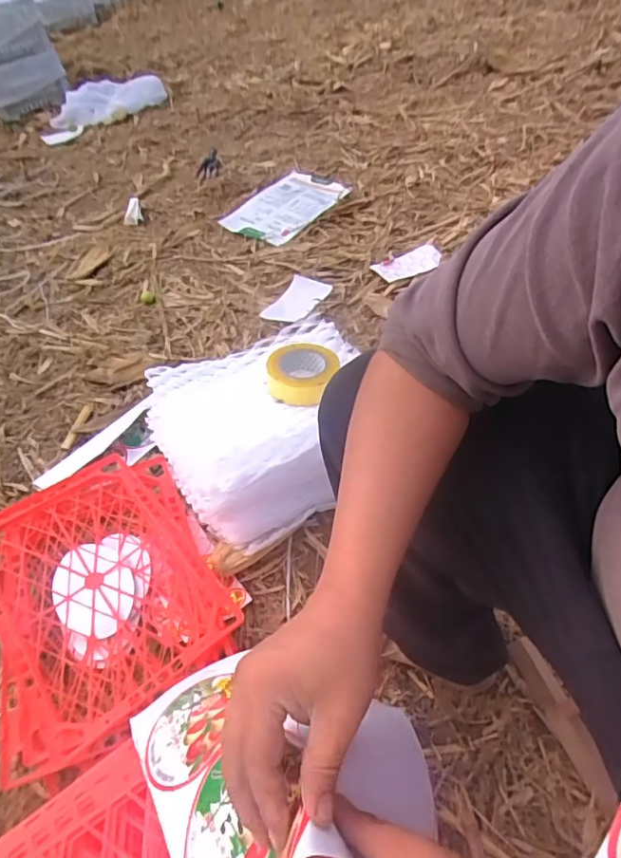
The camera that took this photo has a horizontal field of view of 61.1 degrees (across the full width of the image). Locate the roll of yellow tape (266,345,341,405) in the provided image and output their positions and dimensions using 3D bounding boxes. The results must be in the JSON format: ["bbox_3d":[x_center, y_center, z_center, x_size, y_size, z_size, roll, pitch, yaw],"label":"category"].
[{"bbox_3d":[-0.013,-0.099,0.907,0.115,0.048,0.122,-5,51,6],"label":"roll of yellow tape"}]

